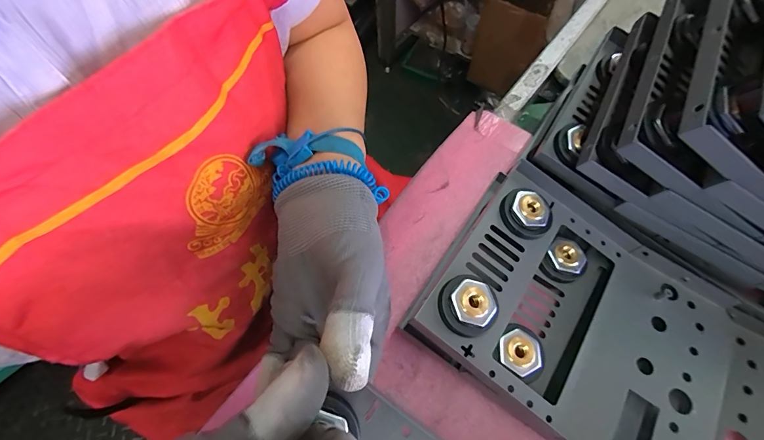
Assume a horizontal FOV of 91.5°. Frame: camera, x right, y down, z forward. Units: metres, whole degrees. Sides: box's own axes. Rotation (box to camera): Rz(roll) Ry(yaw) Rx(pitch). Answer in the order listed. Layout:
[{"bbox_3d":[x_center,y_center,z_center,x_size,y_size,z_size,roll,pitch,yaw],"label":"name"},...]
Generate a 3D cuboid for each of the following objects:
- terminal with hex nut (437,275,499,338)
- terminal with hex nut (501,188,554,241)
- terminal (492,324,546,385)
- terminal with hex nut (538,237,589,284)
[{"bbox_3d":[0.054,0.055,0.238,0.036,0.021,0.035,-1,65,1],"label":"terminal with hex nut"},{"bbox_3d":[0.104,-0.004,0.269,0.030,0.013,0.036,-34,69,-13],"label":"terminal with hex nut"},{"bbox_3d":[0.092,0.086,0.244,0.033,0.011,0.031,-1,65,1],"label":"terminal"},{"bbox_3d":[0.138,0.031,0.280,0.030,0.010,0.033,-1,65,1],"label":"terminal with hex nut"}]

